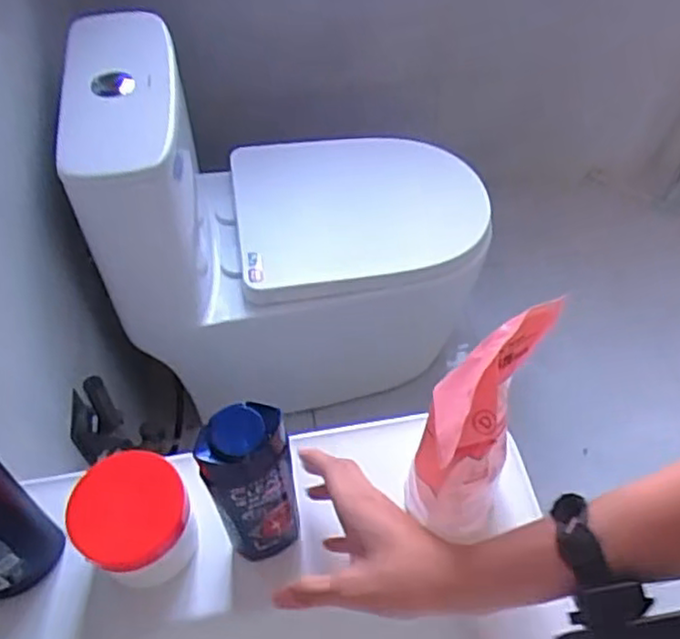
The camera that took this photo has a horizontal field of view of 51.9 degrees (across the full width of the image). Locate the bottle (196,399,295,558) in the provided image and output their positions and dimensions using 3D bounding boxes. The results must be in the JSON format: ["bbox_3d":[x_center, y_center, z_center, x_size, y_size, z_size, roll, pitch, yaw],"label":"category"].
[{"bbox_3d":[-0.056,0.114,0.462,0.052,0.169,0.033,-13,53,-8],"label":"bottle"}]

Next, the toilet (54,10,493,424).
[{"bbox_3d":[-0.059,-0.165,1.246,0.668,0.710,0.350,-14,53,-8],"label":"toilet"}]

